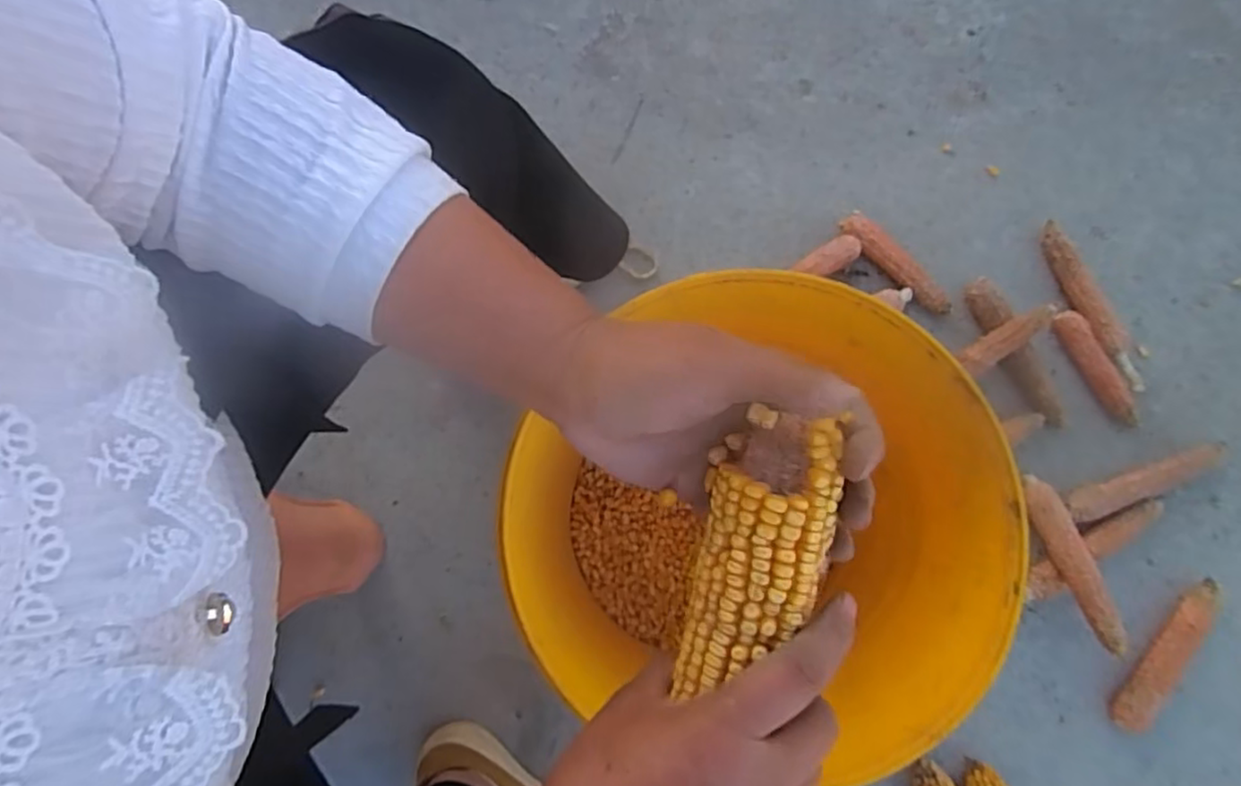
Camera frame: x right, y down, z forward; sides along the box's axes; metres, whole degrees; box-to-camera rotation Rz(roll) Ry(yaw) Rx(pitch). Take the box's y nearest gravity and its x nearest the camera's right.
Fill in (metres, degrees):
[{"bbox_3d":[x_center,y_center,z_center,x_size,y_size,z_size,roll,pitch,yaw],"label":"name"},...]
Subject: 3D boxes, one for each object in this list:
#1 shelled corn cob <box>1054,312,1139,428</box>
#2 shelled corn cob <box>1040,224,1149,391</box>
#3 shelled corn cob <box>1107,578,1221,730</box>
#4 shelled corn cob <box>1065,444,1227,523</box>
[{"bbox_3d":[0.510,-0.027,0.731,0.021,0.025,0.135,-26,80,-3],"label":"shelled corn cob"},{"bbox_3d":[0.510,-0.094,0.743,0.037,0.027,0.197,-24,80,-2],"label":"shelled corn cob"},{"bbox_3d":[0.550,0.261,0.683,0.029,0.029,0.173,37,83,8],"label":"shelled corn cob"},{"bbox_3d":[0.543,0.094,0.706,0.181,0.029,0.032,-19,80,-1],"label":"shelled corn cob"}]

